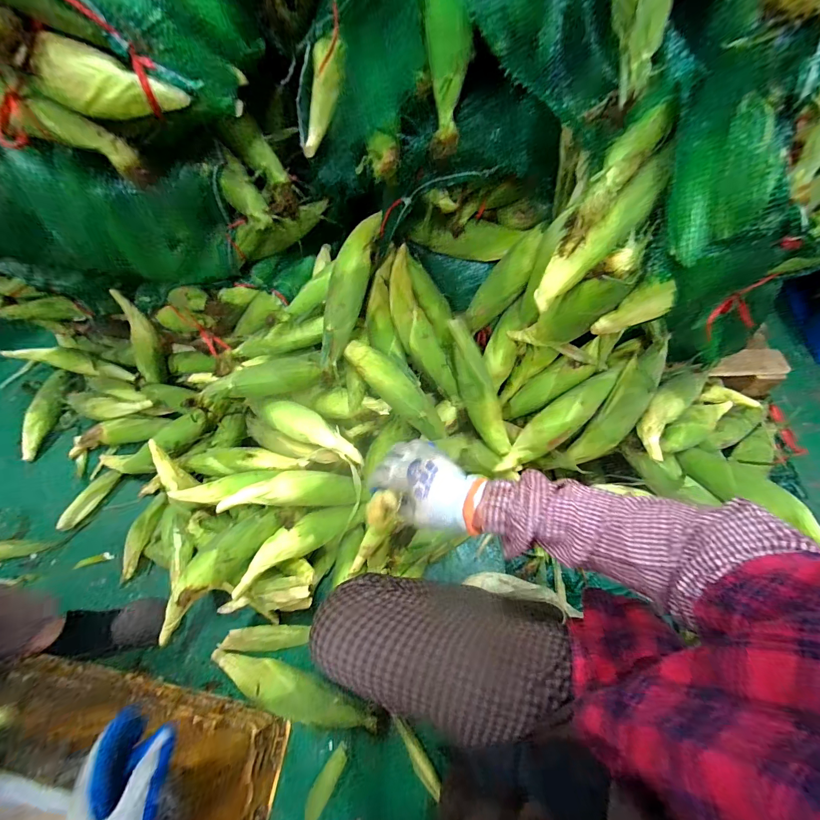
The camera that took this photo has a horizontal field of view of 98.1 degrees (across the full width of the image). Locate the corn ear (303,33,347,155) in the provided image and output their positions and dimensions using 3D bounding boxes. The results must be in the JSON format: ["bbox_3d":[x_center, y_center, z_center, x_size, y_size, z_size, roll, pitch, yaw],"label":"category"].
[{"bbox_3d":[-0.147,-0.515,0.591,0.037,0.166,0.050,-4,53,-35],"label":"corn ear"}]

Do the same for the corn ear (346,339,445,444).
[{"bbox_3d":[-0.028,-0.044,0.722,0.264,0.051,0.060,45,70,2],"label":"corn ear"}]

